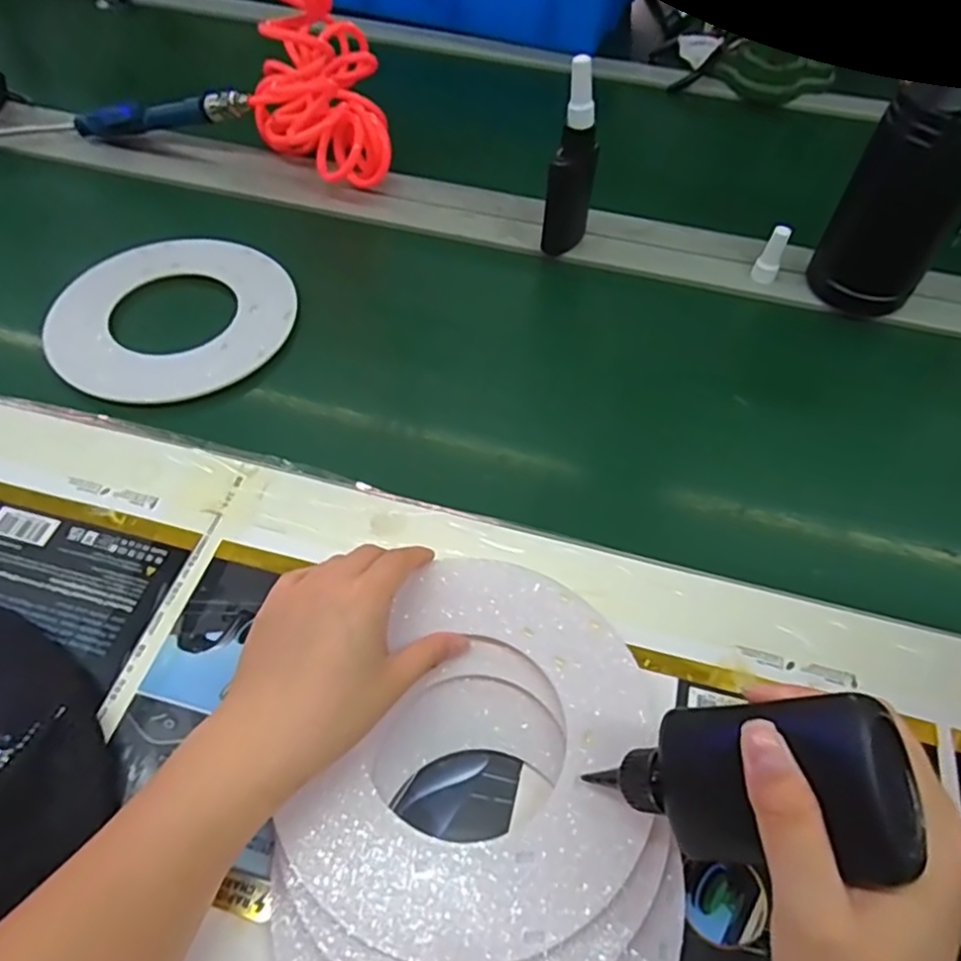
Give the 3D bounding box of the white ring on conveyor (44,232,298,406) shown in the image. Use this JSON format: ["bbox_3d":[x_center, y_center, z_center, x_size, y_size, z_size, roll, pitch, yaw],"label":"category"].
[{"bbox_3d":[-0.250,-0.138,0.550,0.192,0.010,0.187,2,54,-3],"label":"white ring on conveyor"}]

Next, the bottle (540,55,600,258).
[{"bbox_3d":[0.081,-0.270,0.576,0.035,0.156,0.042,18,55,8],"label":"bottle"}]

